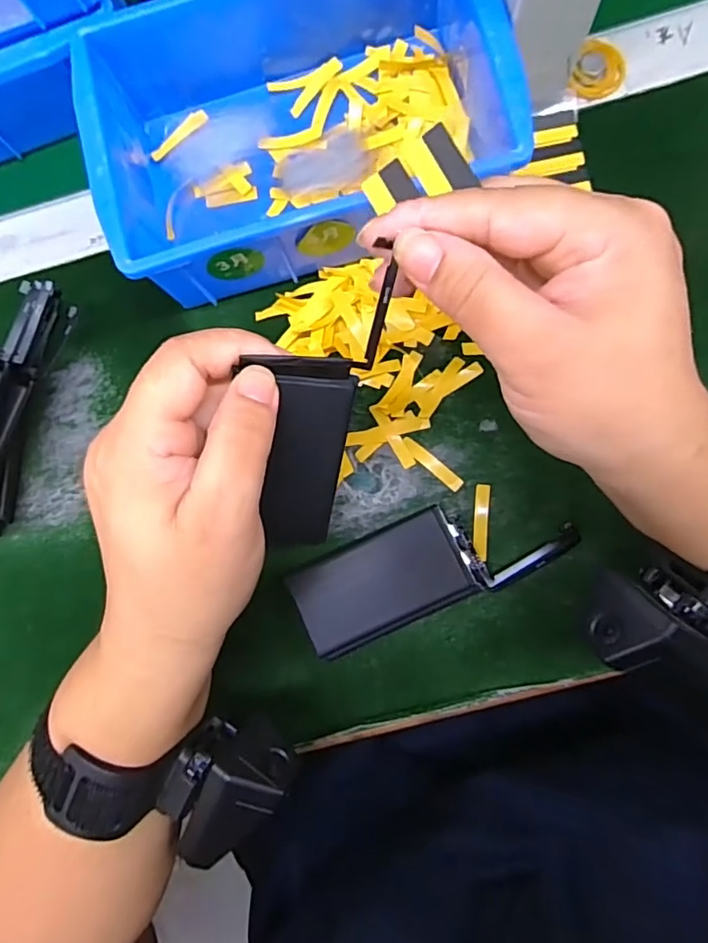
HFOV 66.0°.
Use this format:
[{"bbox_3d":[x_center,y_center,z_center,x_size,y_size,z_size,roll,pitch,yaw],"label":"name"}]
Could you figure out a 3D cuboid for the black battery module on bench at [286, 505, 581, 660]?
[{"bbox_3d":[0.039,0.046,0.274,0.137,0.014,0.047,-25,81,2],"label":"black battery module on bench"}]

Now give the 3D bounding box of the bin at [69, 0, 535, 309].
[{"bbox_3d":[-0.029,-0.181,0.281,0.196,0.065,0.141,-16,81,3],"label":"bin"}]

